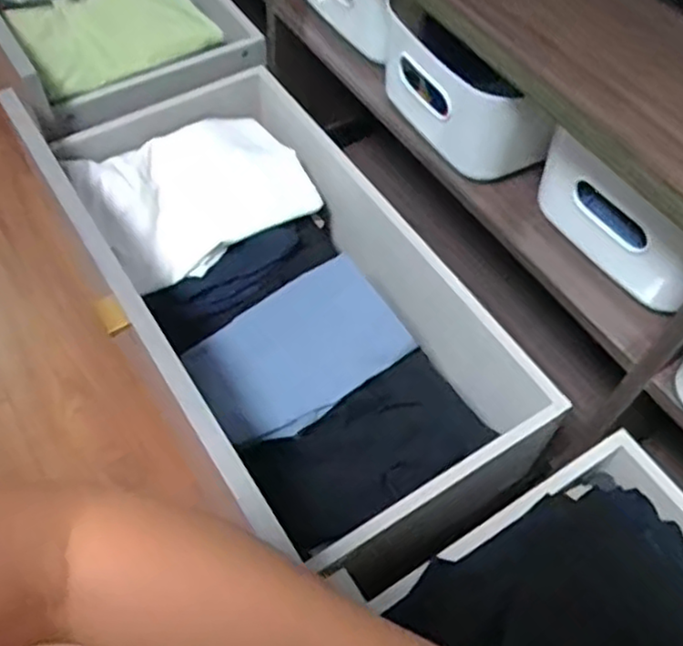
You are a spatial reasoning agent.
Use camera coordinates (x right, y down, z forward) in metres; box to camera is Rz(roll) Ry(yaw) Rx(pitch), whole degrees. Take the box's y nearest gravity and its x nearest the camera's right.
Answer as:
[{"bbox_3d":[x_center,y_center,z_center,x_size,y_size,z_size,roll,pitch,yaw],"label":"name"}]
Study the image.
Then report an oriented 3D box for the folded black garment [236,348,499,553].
[{"bbox_3d":[0.023,0.130,0.735,0.231,0.054,0.118,-26,62,-19],"label":"folded black garment"}]

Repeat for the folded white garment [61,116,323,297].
[{"bbox_3d":[-0.181,-0.162,0.888,0.259,0.075,0.182,-28,63,-20],"label":"folded white garment"}]

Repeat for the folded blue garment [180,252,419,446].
[{"bbox_3d":[-0.054,0.029,0.779,0.232,0.050,0.158,-31,64,-22],"label":"folded blue garment"}]

